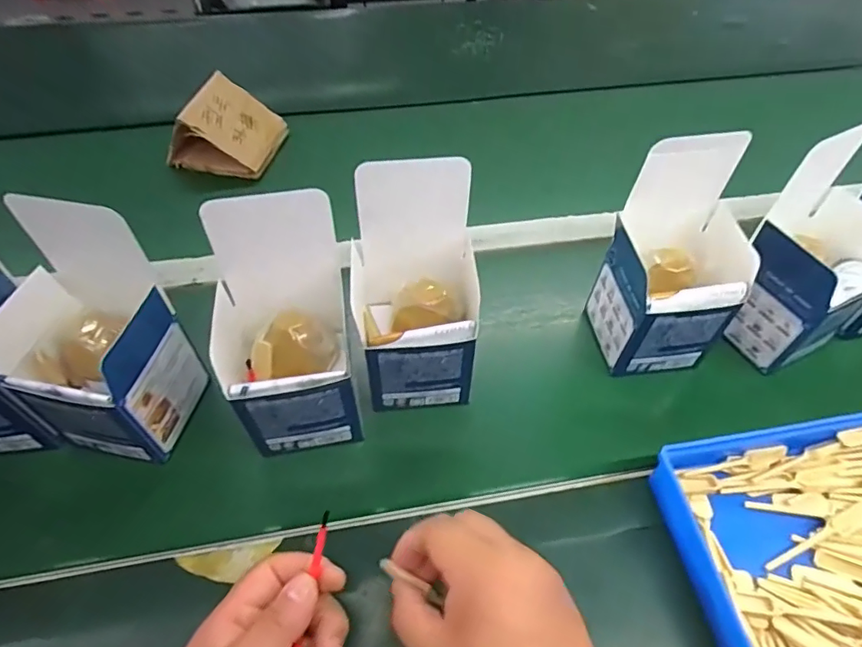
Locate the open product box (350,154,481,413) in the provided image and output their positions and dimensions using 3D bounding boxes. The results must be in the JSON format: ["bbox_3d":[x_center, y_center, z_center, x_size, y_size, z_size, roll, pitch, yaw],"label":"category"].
[{"bbox_3d":[-0.012,-0.022,0.398,0.097,0.167,0.098,3,52,1],"label":"open product box"}]

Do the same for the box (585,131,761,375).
[{"bbox_3d":[0.194,-0.046,0.418,0.088,0.174,0.087,-7,52,-7],"label":"box"}]

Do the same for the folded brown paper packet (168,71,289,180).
[{"bbox_3d":[-0.244,-0.237,0.629,0.100,0.086,0.102,13,53,9],"label":"folded brown paper packet"}]

